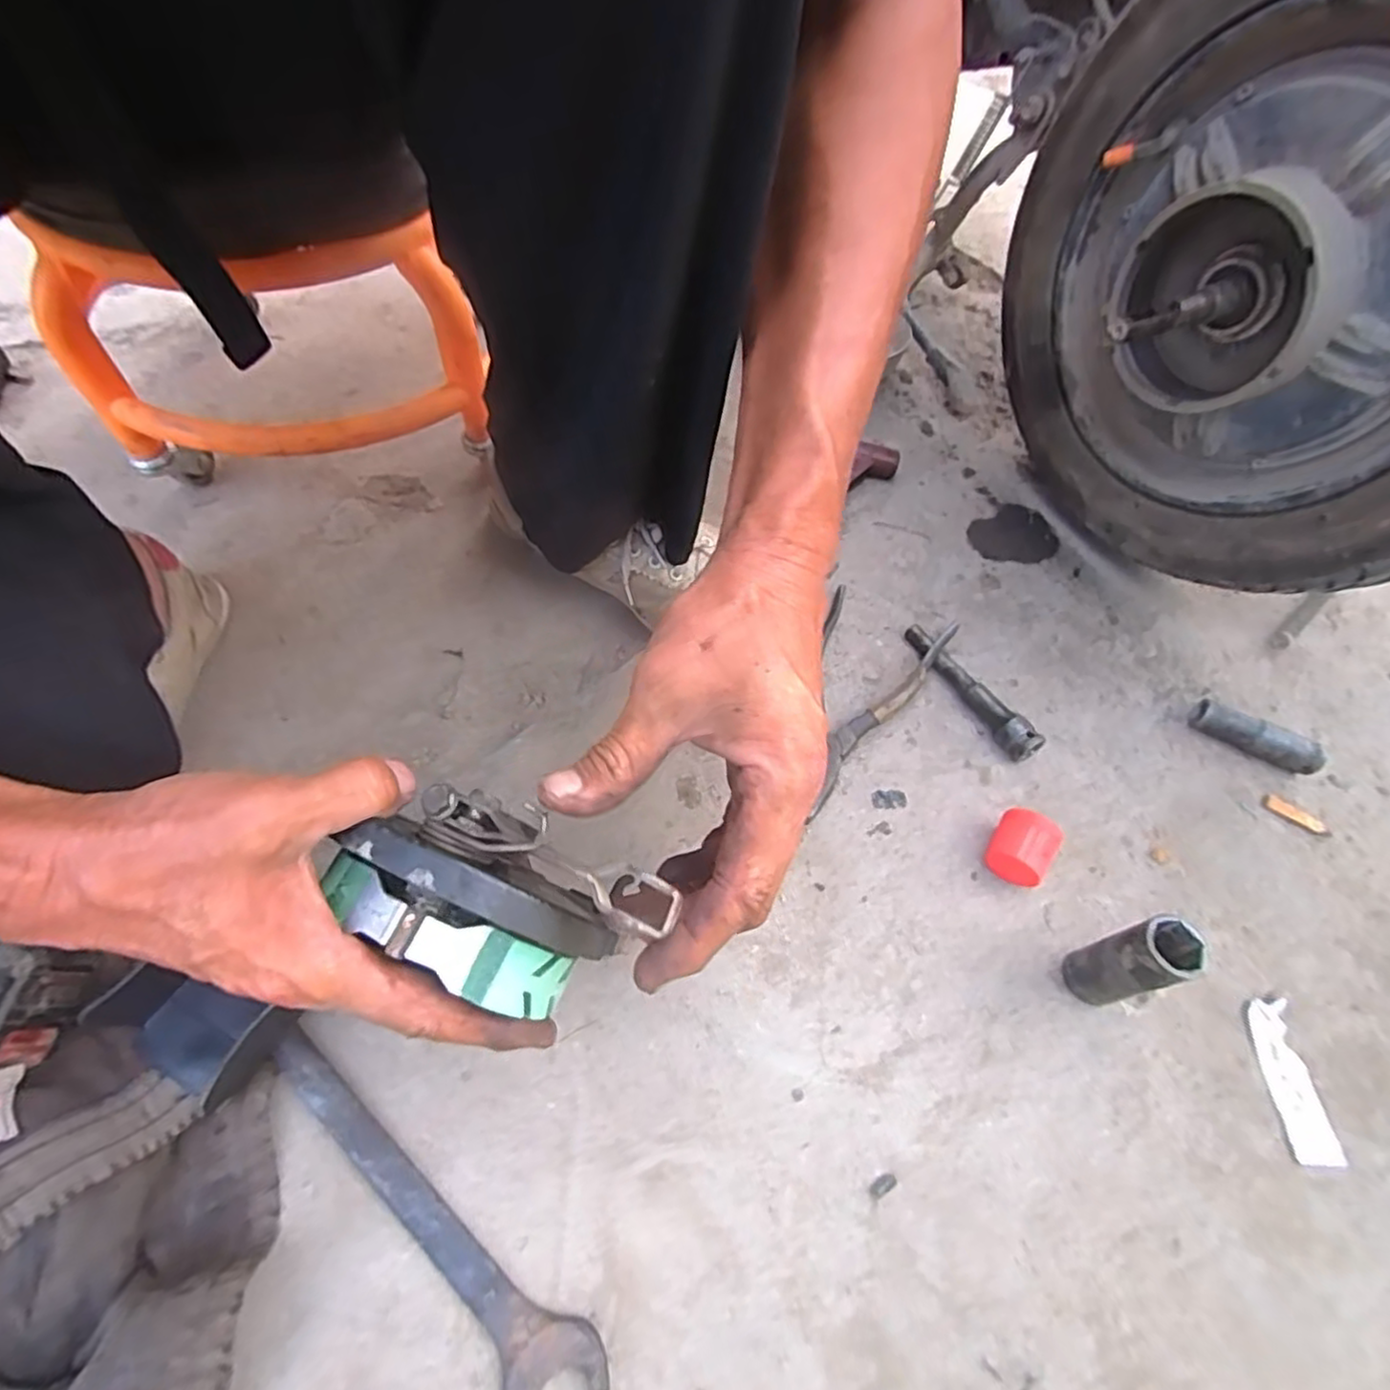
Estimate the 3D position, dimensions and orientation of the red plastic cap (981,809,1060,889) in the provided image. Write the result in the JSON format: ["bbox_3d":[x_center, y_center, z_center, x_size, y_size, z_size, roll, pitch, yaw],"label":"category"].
[{"bbox_3d":[0.194,0.092,0.413,0.032,0.034,0.035,33,61,16],"label":"red plastic cap"}]

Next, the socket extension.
[{"bbox_3d":[0.191,-0.006,0.479,0.018,0.022,0.123,-23,62,-18],"label":"socket extension"}]

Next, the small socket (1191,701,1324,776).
[{"bbox_3d":[0.389,0.030,0.476,0.079,0.024,0.019,29,60,14],"label":"small socket"}]

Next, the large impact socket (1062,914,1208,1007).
[{"bbox_3d":[0.226,0.140,0.359,0.029,0.081,0.029,2,57,-3],"label":"large impact socket"}]

